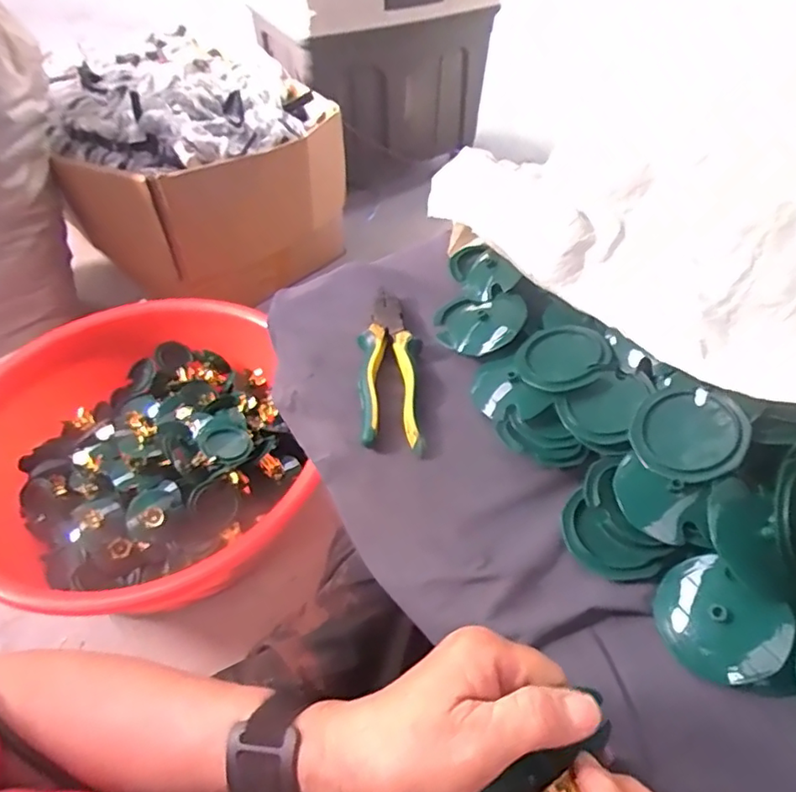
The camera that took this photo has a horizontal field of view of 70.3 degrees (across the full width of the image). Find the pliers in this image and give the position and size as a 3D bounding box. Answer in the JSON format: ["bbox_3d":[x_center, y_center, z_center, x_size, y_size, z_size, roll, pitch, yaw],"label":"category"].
[{"bbox_3d":[-0.007,-0.029,0.524,0.055,0.021,0.177,1,50,0],"label":"pliers"}]

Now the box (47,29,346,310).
[{"bbox_3d":[-0.440,-0.499,1.264,0.539,0.344,0.461,-26,55,-21],"label":"box"}]

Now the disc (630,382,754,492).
[{"bbox_3d":[0.213,0.026,0.415,0.073,0.008,0.073,-14,54,21],"label":"disc"}]

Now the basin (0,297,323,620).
[{"bbox_3d":[-0.416,0.078,0.935,0.571,0.161,0.530,1,50,-1],"label":"basin"}]

